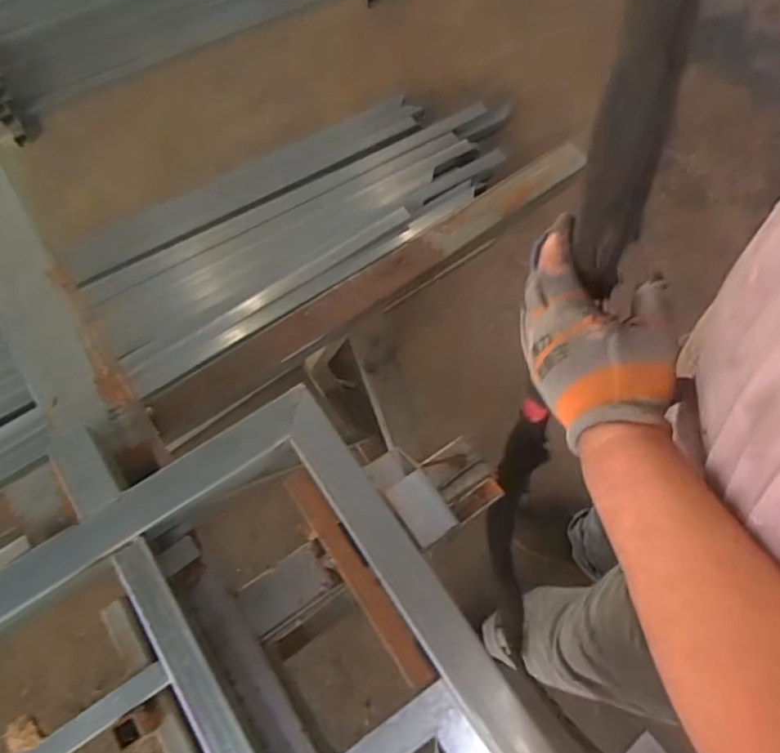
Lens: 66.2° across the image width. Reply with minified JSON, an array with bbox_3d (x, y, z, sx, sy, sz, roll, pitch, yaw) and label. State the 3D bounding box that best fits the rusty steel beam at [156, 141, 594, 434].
[{"bbox_3d":[-0.023,-0.118,0.753,0.611,0.036,0.071,-33,71,-13],"label":"rusty steel beam"}]

